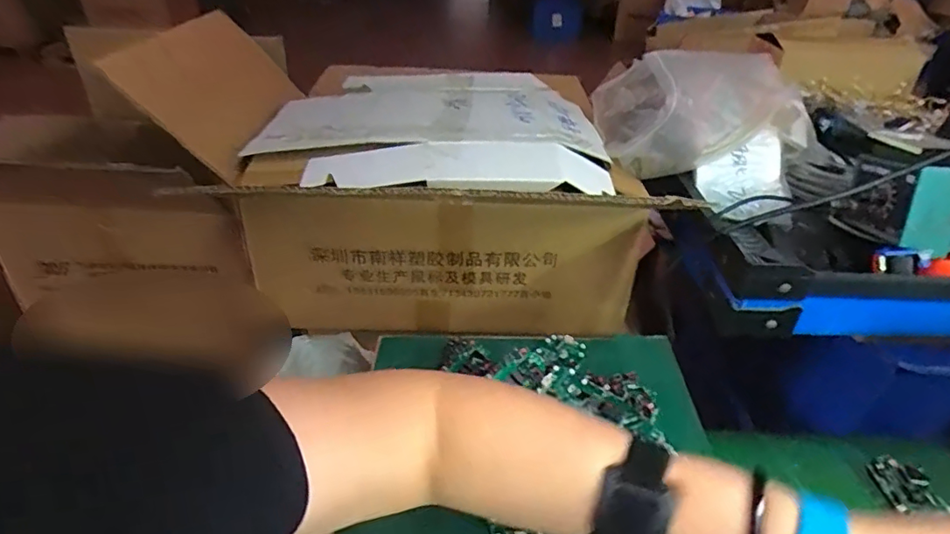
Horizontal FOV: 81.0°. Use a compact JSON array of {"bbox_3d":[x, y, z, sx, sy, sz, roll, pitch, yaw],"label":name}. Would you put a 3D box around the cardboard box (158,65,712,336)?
[{"bbox_3d":[-0.040,-0.089,0.791,0.489,0.276,0.289,1,29,-3],"label":"cardboard box"}]

